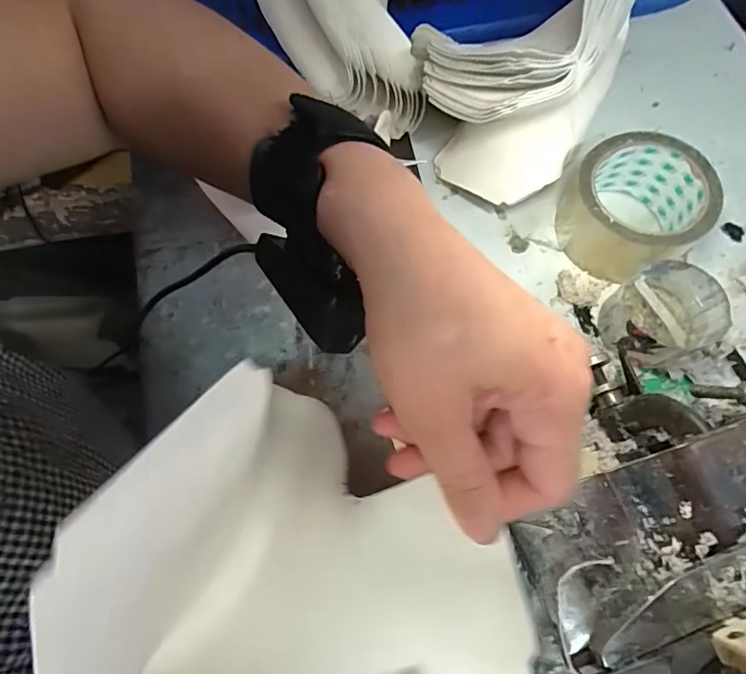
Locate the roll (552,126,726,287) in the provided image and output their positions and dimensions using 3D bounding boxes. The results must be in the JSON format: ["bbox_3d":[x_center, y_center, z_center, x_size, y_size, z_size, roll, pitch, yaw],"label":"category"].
[{"bbox_3d":[0.203,-0.098,0.391,0.090,0.067,0.093,-1,70,2],"label":"roll"}]

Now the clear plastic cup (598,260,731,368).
[{"bbox_3d":[0.209,-0.015,0.364,0.071,0.047,0.065,-1,70,2],"label":"clear plastic cup"}]

